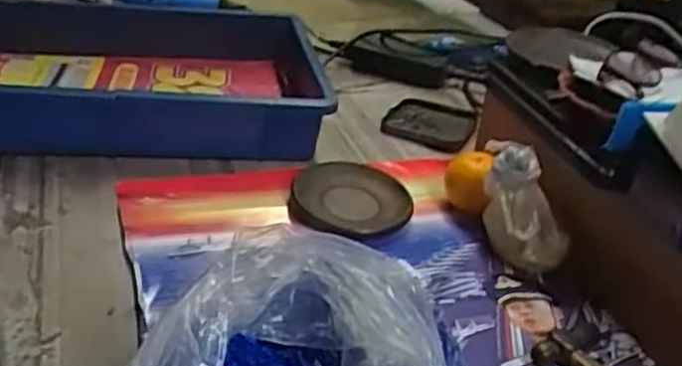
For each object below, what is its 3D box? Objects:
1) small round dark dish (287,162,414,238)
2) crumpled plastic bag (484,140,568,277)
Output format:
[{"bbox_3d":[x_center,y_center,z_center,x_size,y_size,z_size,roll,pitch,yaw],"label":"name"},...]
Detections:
[{"bbox_3d":[0.011,0.010,0.671,0.110,0.022,0.114,6,29,-3],"label":"small round dark dish"},{"bbox_3d":[0.158,0.022,0.610,0.040,0.099,0.090,-7,32,-25],"label":"crumpled plastic bag"}]

